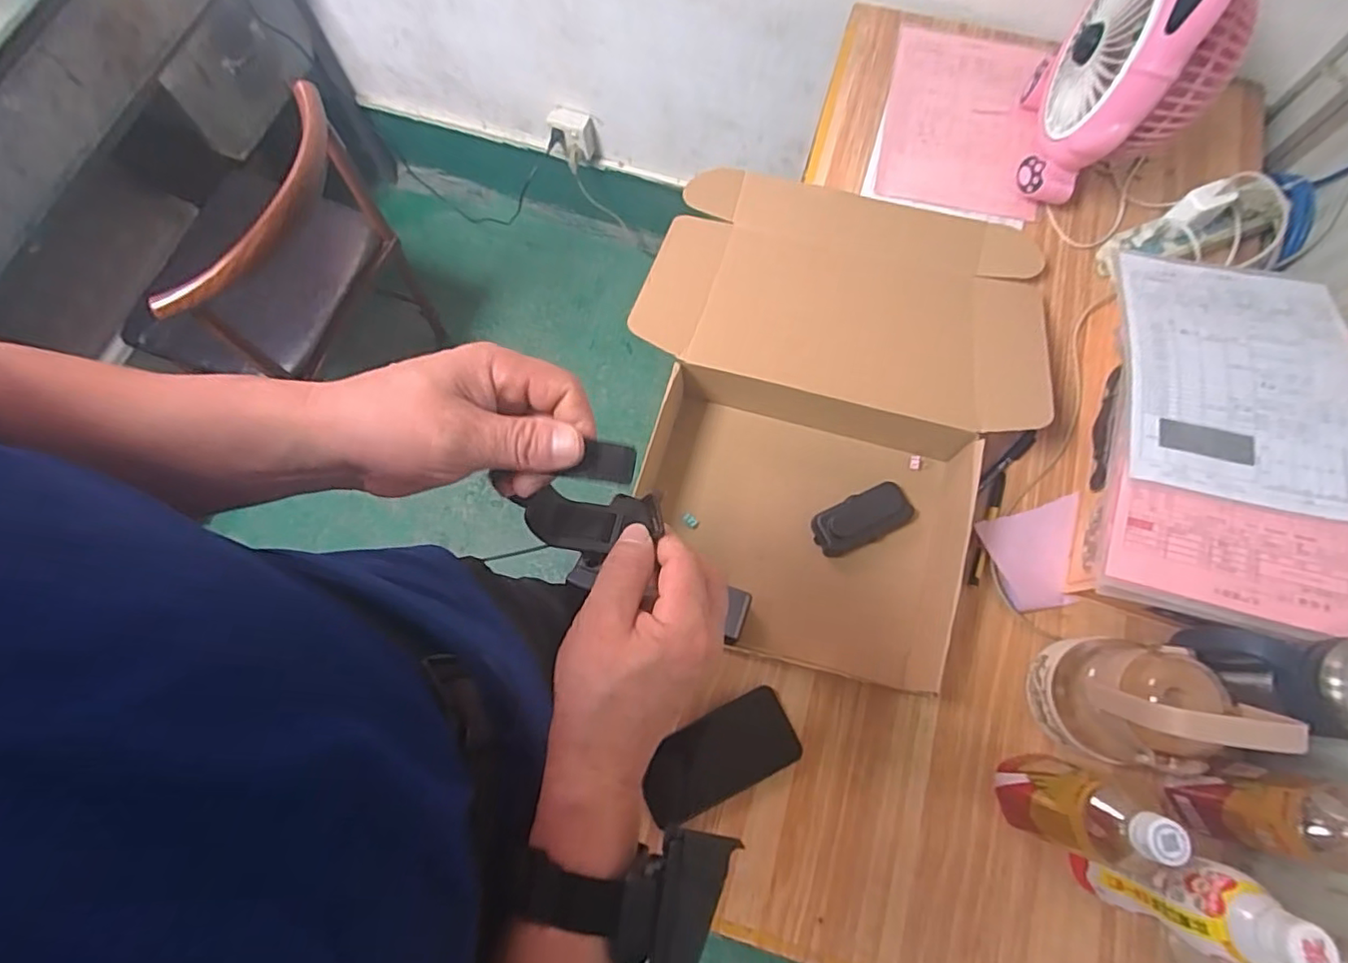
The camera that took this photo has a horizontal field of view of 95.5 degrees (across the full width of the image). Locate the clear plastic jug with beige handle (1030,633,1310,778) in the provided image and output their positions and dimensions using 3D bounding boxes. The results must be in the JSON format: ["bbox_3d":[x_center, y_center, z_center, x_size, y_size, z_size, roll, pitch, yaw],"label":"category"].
[{"bbox_3d":[0.405,0.193,0.534,0.100,0.200,0.107,9,73,4],"label":"clear plastic jug with beige handle"}]

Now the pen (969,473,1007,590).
[{"bbox_3d":[0.348,0.051,0.681,0.017,0.010,0.137,23,77,6],"label":"pen"}]

